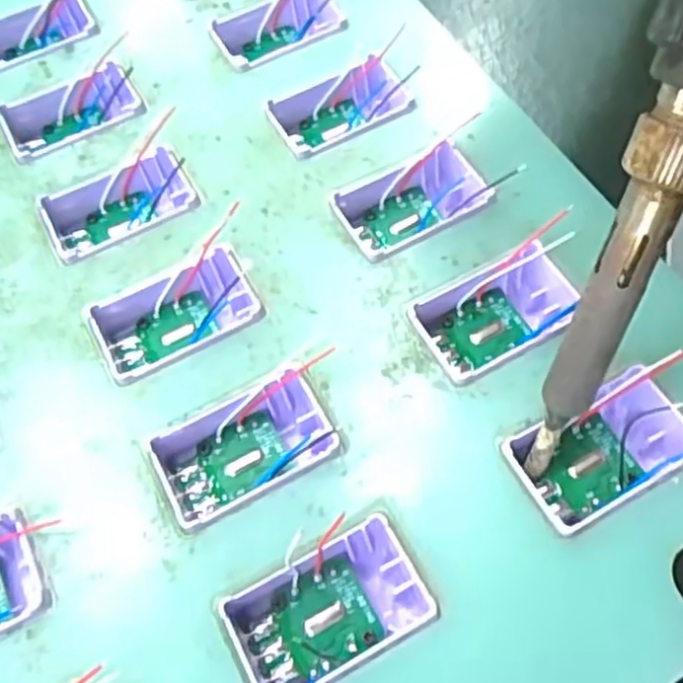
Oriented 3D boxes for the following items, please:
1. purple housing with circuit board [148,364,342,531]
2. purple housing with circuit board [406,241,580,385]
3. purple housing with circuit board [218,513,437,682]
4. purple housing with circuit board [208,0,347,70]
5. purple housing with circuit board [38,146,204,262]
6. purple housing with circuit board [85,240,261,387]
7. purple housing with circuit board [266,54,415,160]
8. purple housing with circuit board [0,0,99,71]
[{"bbox_3d":[-0.017,0.020,0.135,0.031,0.010,0.020,-25,64,-10],"label":"purple housing with circuit board"},{"bbox_3d":[0.032,-0.004,0.147,0.033,0.015,0.019,-27,65,-11],"label":"purple housing with circuit board"},{"bbox_3d":[-0.003,0.045,0.122,0.031,0.010,0.020,-24,64,-10],"label":"purple housing with circuit board"},{"bbox_3d":[-0.016,-0.078,0.186,0.031,0.011,0.022,-22,64,-9],"label":"purple housing with circuit board"},{"bbox_3d":[-0.049,-0.029,0.162,0.031,0.011,0.021,-25,64,-10],"label":"purple housing with circuit board"},{"bbox_3d":[-0.033,-0.004,0.149,0.032,0.010,0.021,-27,65,-11],"label":"purple housing with circuit board"},{"bbox_3d":[-0.001,-0.054,0.173,0.031,0.010,0.022,-25,64,-10],"label":"purple housing with circuit board"},{"bbox_3d":[-0.080,-0.077,0.189,0.031,0.011,0.021,-26,64,-11],"label":"purple housing with circuit board"}]

